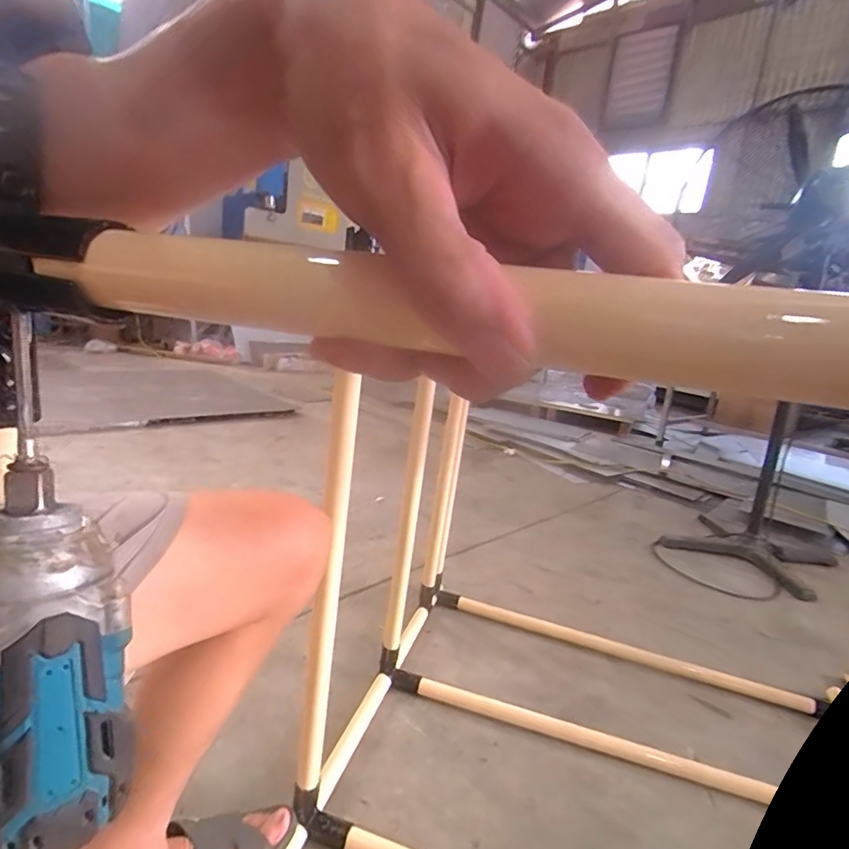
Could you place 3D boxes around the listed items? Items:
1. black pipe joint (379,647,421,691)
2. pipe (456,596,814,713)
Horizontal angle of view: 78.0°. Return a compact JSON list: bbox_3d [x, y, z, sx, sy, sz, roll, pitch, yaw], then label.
[{"bbox_3d":[-0.050,0.450,0.953,0.088,0.033,0.037,39,22,10],"label":"black pipe joint"},{"bbox_3d":[0.413,0.485,1.120,0.700,0.033,0.036,11,14,17],"label":"pipe"}]

